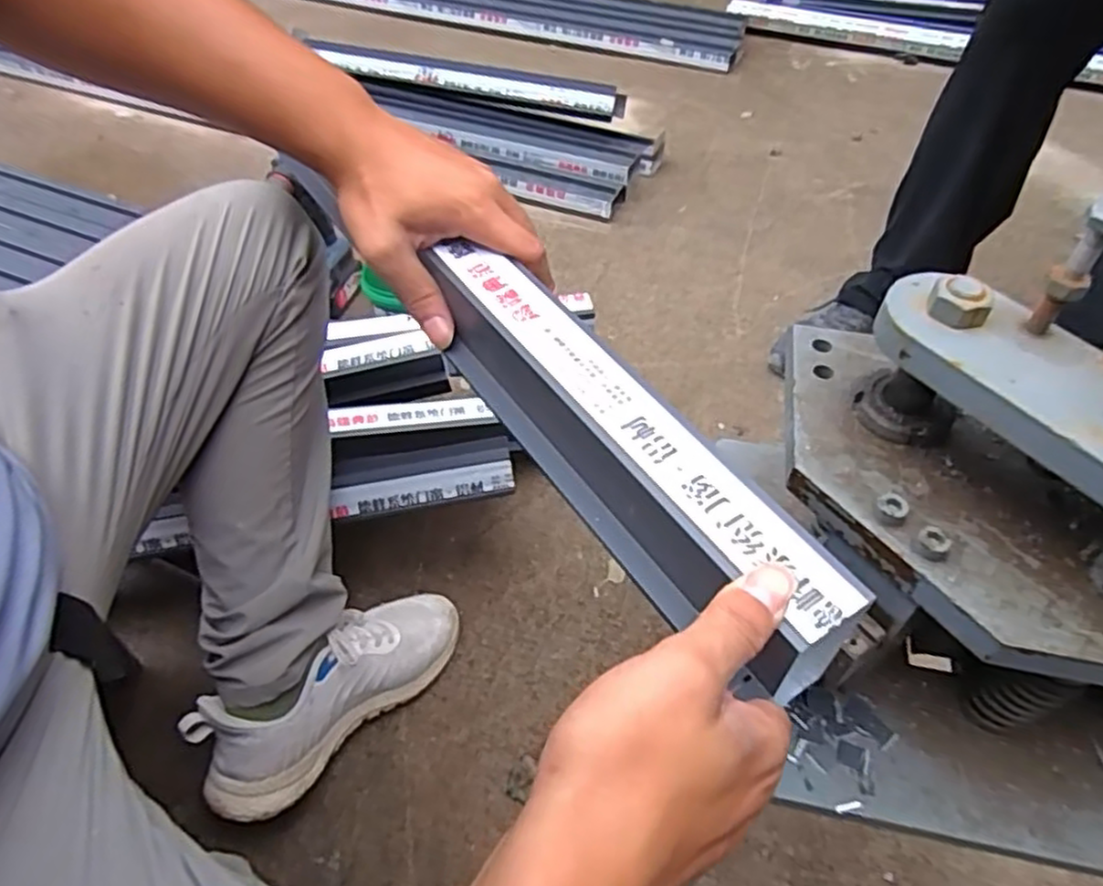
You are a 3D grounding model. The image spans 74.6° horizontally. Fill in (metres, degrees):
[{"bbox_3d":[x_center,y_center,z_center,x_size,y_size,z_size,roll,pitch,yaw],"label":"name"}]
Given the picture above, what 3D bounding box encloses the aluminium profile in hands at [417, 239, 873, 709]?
[{"bbox_3d":[0.027,-0.001,0.366,0.054,0.055,0.293,-28,53,-22],"label":"aluminium profile in hands"}]

